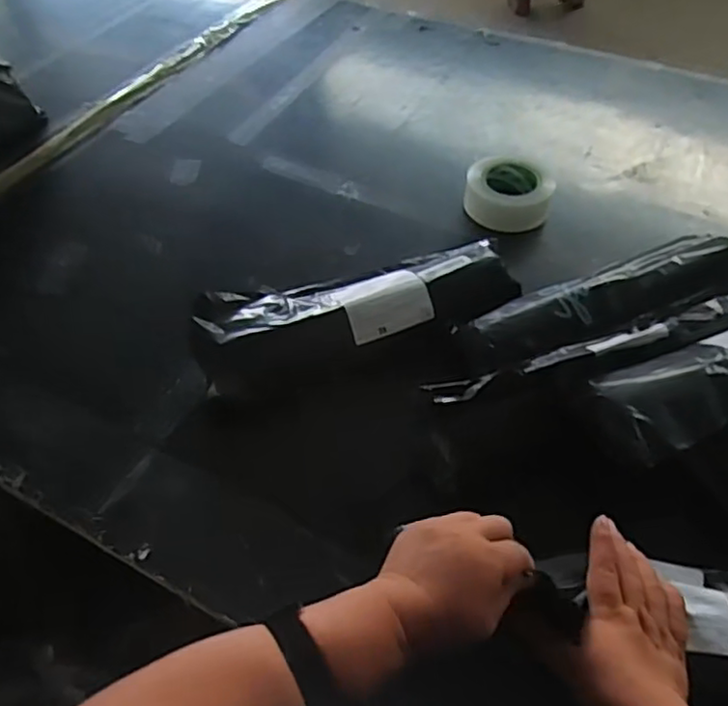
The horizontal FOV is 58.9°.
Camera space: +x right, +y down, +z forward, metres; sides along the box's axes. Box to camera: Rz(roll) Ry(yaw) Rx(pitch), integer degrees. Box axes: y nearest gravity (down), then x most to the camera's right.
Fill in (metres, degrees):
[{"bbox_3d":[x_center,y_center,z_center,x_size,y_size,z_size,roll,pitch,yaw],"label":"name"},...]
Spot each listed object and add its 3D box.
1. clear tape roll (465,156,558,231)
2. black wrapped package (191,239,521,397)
[{"bbox_3d":[0.210,-0.232,0.939,0.121,0.052,0.118,0,50,0],"label":"clear tape roll"},{"bbox_3d":[-0.004,-0.044,0.769,0.374,0.078,0.128,-12,51,-9],"label":"black wrapped package"}]

